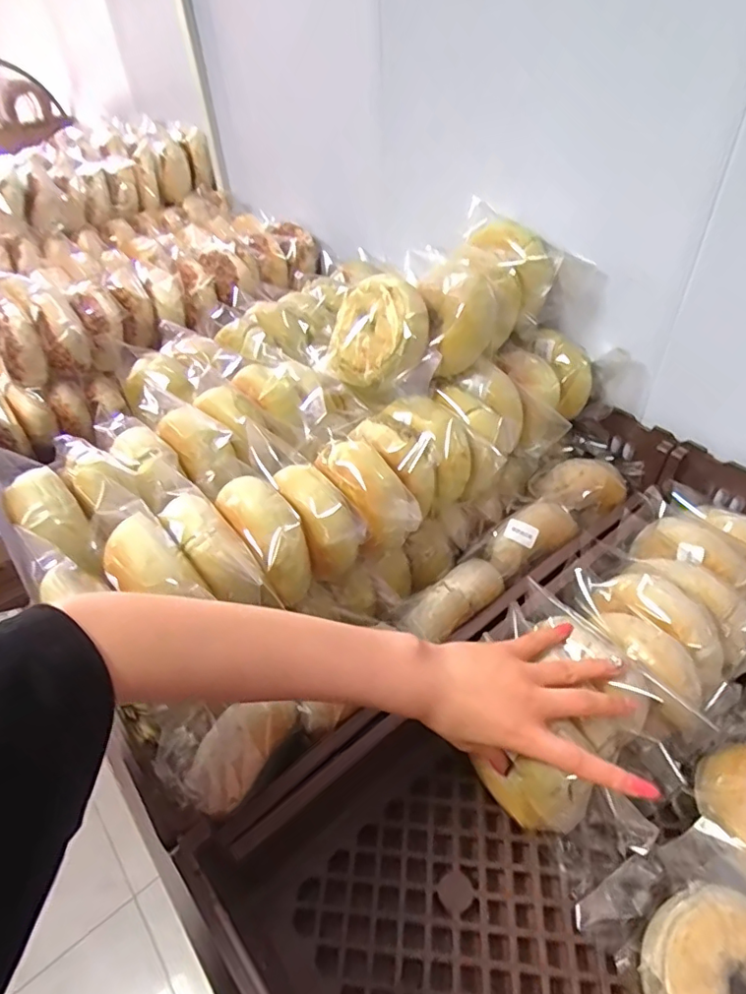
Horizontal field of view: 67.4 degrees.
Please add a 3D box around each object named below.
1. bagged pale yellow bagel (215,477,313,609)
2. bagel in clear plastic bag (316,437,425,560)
[{"bbox_3d":[-0.086,0.035,0.449,0.041,0.082,0.095,-30,48,-26],"label":"bagged pale yellow bagel"},{"bbox_3d":[-0.007,0.003,0.478,0.099,0.078,0.052,27,50,30],"label":"bagel in clear plastic bag"}]

